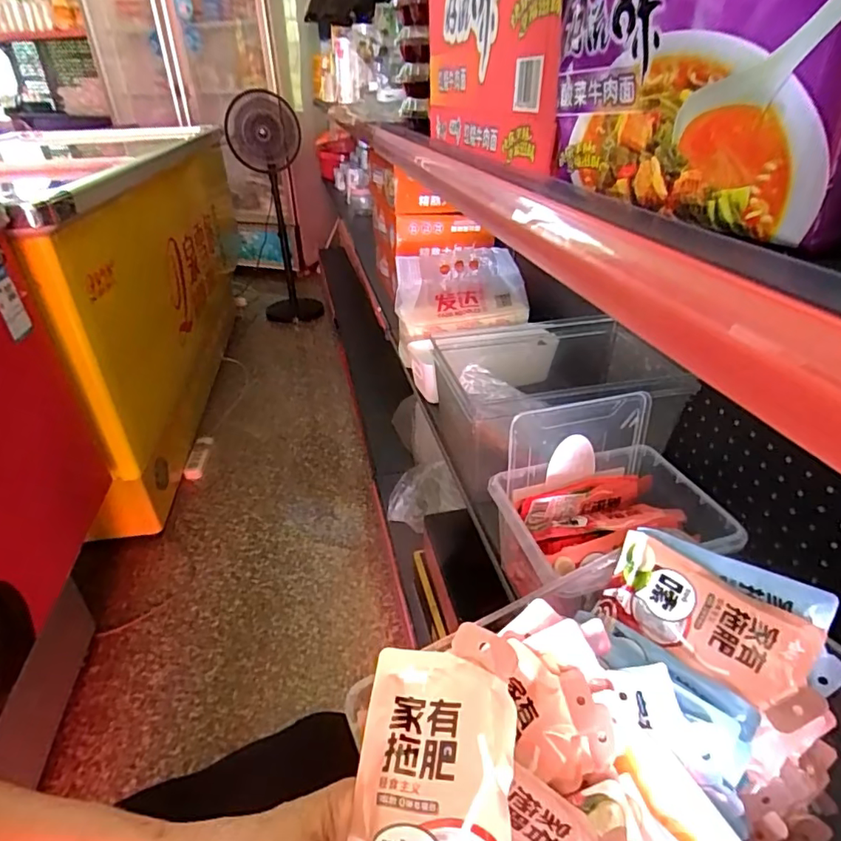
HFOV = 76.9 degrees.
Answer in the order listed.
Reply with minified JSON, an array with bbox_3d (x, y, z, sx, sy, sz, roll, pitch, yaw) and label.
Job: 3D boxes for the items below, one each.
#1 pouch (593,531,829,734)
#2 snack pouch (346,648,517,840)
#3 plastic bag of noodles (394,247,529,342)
[{"bbox_3d":[0.209,0.151,0.386,0.010,0.074,0.144,7,17,-48],"label":"pouch"},{"bbox_3d":[0.004,0.169,0.230,0.070,0.009,0.130,-2,46,15],"label":"snack pouch"},{"bbox_3d":[0.085,-0.248,1.017,0.259,0.107,0.141,-9,33,-11],"label":"plastic bag of noodles"}]

